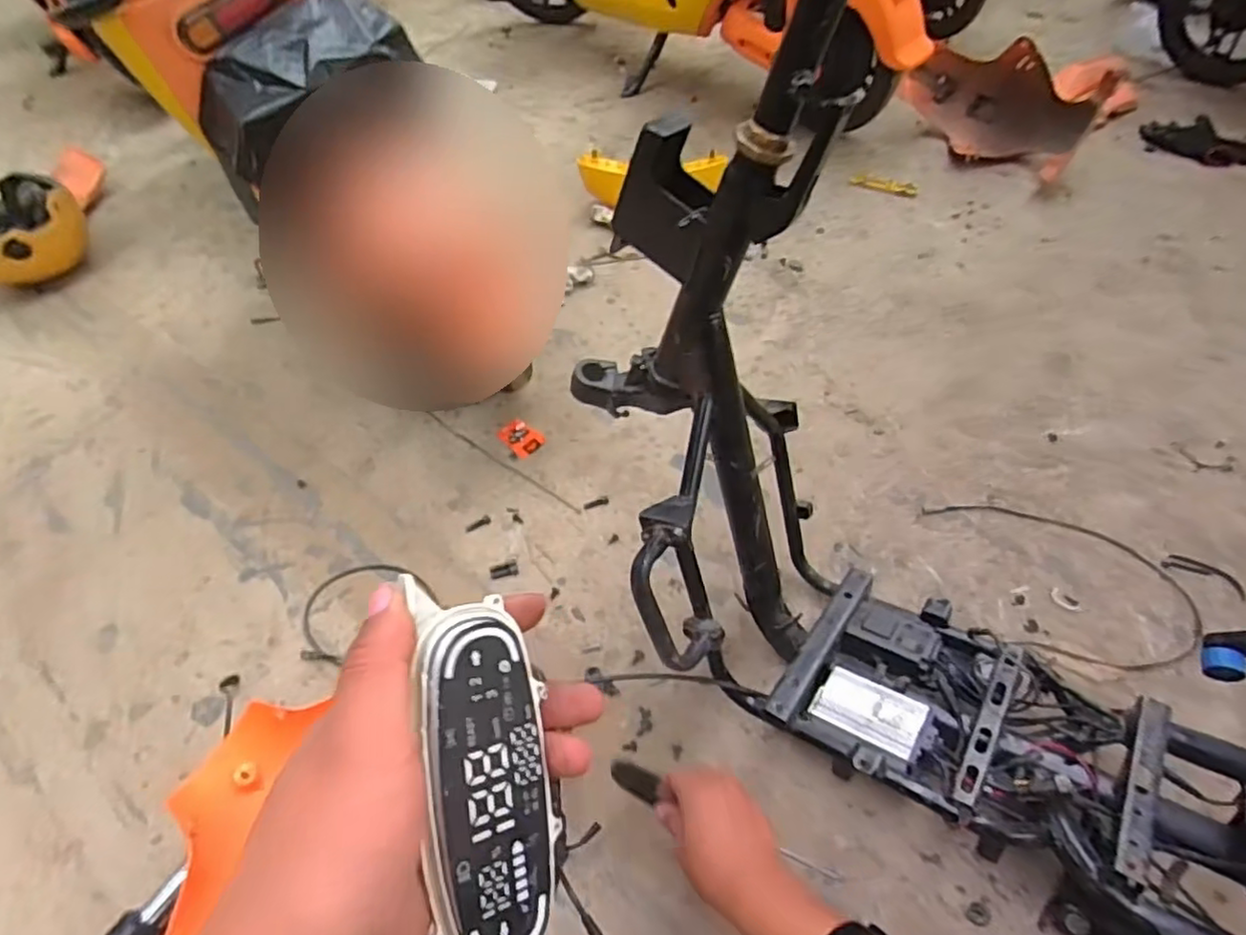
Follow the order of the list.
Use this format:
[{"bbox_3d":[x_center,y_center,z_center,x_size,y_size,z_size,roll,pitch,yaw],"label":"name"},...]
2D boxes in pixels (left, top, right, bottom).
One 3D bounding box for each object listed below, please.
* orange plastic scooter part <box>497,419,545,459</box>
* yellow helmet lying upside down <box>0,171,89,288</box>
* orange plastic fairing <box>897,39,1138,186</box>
[{"bbox_3d":[-0.165,-0.049,1.061,0.054,0.012,0.071,-35,57,-22],"label":"orange plastic scooter part"},{"bbox_3d":[-1.248,-0.469,1.357,0.260,0.151,0.201,-38,58,-24],"label":"yellow helmet lying upside down"},{"bbox_3d":[0.876,-0.844,1.528,0.136,0.232,0.492,-26,43,-18],"label":"orange plastic fairing"}]

